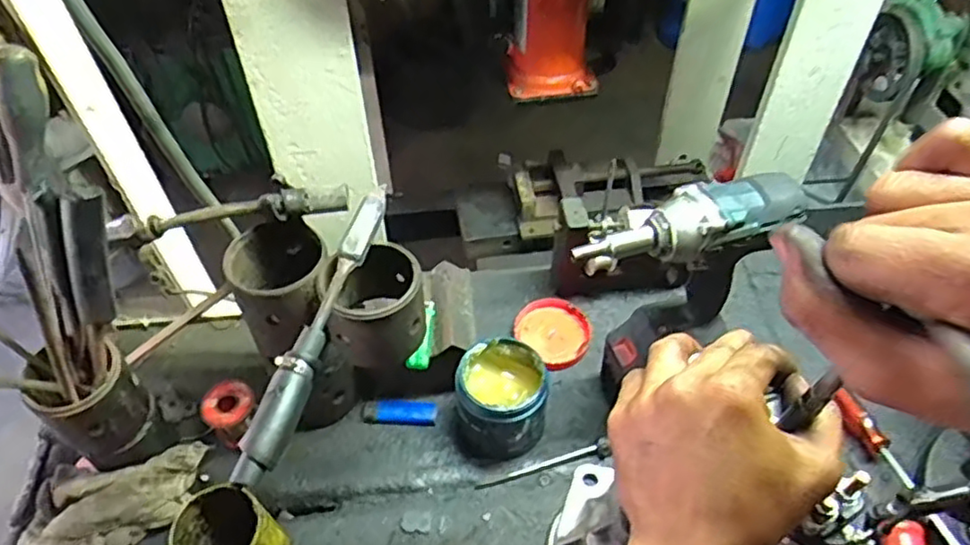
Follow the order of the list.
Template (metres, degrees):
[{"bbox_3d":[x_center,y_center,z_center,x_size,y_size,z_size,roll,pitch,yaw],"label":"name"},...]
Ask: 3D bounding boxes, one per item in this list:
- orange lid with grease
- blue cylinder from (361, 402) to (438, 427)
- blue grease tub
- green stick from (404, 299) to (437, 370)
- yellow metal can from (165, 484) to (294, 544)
[{"bbox_3d":[0.086,0.070,0.808,0.082,0.025,0.089,-1,49,1],"label":"orange lid with grease"},{"bbox_3d":[-0.093,0.154,0.732,0.081,0.017,0.023,0,49,1],"label":"blue cylinder"},{"bbox_3d":[0.018,0.135,0.695,0.087,0.100,0.083,-1,49,1],"label":"blue grease tub"},{"bbox_3d":[-0.065,0.065,0.721,0.022,0.011,0.087,6,49,6],"label":"green stick"},{"bbox_3d":[-0.224,0.247,0.597,0.073,0.099,0.073,-1,49,1],"label":"yellow metal can"}]

